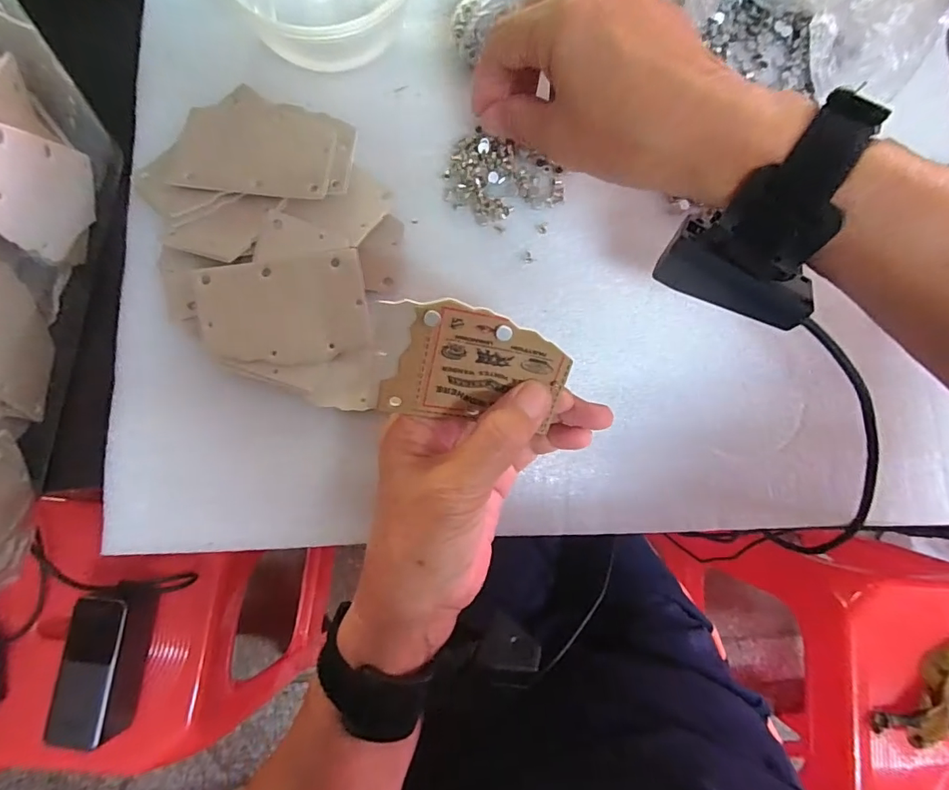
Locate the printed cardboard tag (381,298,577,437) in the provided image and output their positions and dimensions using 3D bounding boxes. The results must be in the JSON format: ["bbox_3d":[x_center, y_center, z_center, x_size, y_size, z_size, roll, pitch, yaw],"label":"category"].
[{"bbox_3d":[0.001,-0.009,0.211,0.073,0.004,0.055,15,118,-12],"label":"printed cardboard tag"}]

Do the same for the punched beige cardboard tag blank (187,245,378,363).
[{"bbox_3d":[-0.100,-0.044,0.254,0.084,0.004,0.055,-10,92,-5],"label":"punched beige cardboard tag blank"}]

